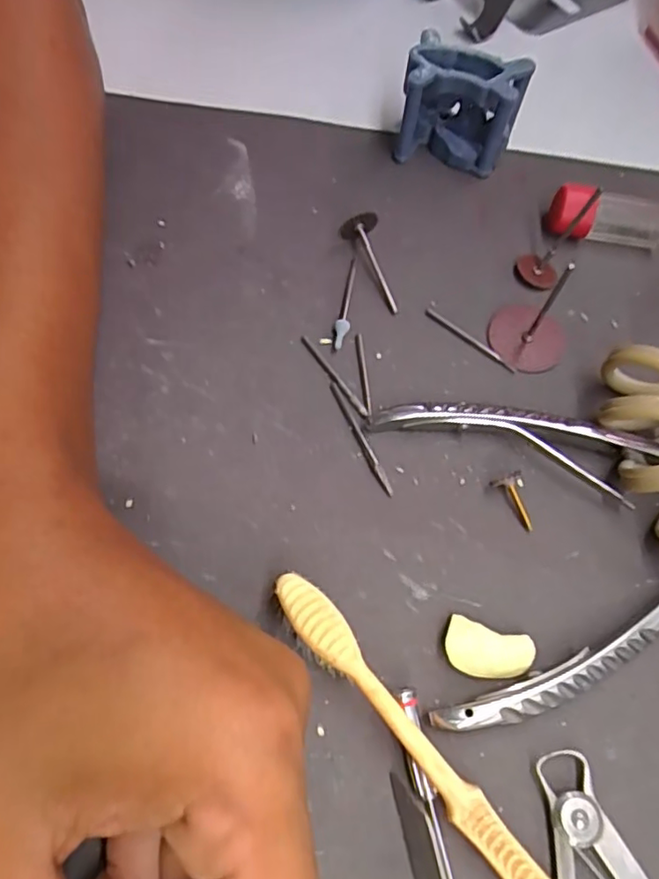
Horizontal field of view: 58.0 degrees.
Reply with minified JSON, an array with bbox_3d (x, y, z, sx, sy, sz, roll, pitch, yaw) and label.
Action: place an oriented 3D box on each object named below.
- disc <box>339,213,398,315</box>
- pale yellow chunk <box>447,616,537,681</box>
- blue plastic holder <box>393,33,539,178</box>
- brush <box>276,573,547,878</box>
[{"bbox_3d":[0.020,-0.073,0.252,0.016,0.014,0.042,-20,83,-11],"label":"disc"},{"bbox_3d":[0.050,0.067,0.187,0.027,0.004,0.016,16,64,5],"label":"pale yellow chunk"},{"bbox_3d":[0.060,-0.152,0.276,0.052,0.044,0.033,11,64,3],"label":"blue plastic holder"},{"bbox_3d":[0.046,0.110,0.160,0.012,0.019,0.182,-37,71,-18],"label":"brush"}]

